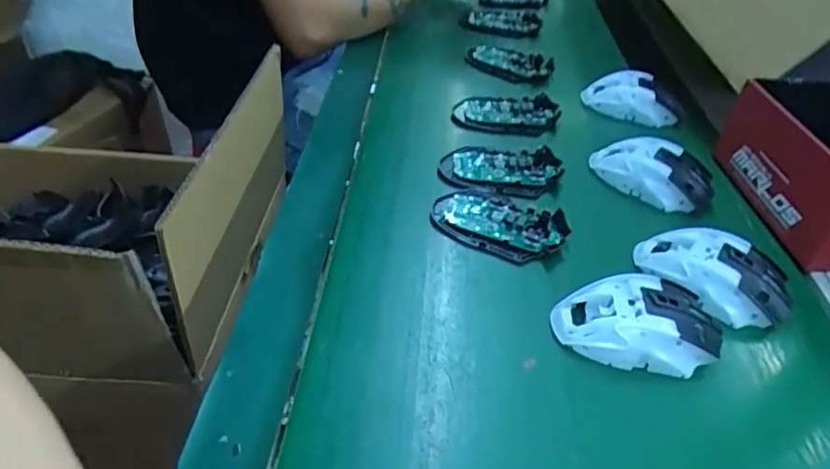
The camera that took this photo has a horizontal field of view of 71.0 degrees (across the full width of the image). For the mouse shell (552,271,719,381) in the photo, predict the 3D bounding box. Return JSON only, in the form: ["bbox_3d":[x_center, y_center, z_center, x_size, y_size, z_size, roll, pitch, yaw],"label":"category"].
[{"bbox_3d":[0.159,0.062,0.412,0.113,0.037,0.062,4,43,-3],"label":"mouse shell"}]

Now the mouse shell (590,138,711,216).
[{"bbox_3d":[0.229,-0.064,0.559,0.111,0.032,0.056,20,44,14],"label":"mouse shell"}]

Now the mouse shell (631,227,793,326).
[{"bbox_3d":[0.235,0.029,0.458,0.112,0.031,0.065,26,46,20],"label":"mouse shell"}]

